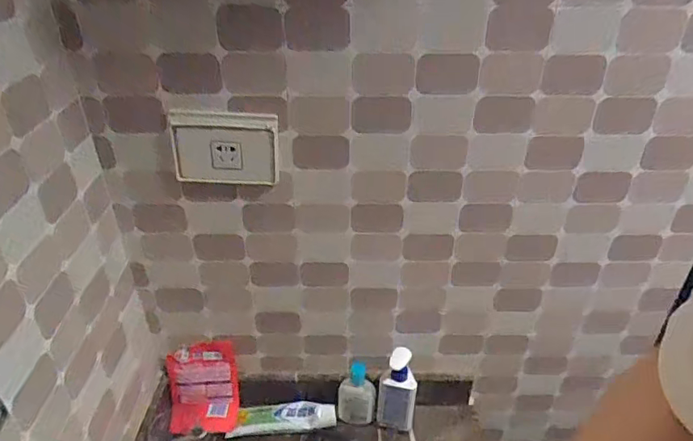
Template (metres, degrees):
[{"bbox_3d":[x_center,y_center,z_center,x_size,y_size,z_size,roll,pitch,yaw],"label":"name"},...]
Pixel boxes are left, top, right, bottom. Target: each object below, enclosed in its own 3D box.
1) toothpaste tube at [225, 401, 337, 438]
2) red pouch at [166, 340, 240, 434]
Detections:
[{"bbox_3d":[-0.107,0.332,0.855,0.176,0.025,0.045,-4,34,-5],"label":"toothpaste tube"},{"bbox_3d":[-0.240,0.285,0.835,0.112,0.161,0.064,-4,13,-5],"label":"red pouch"}]

